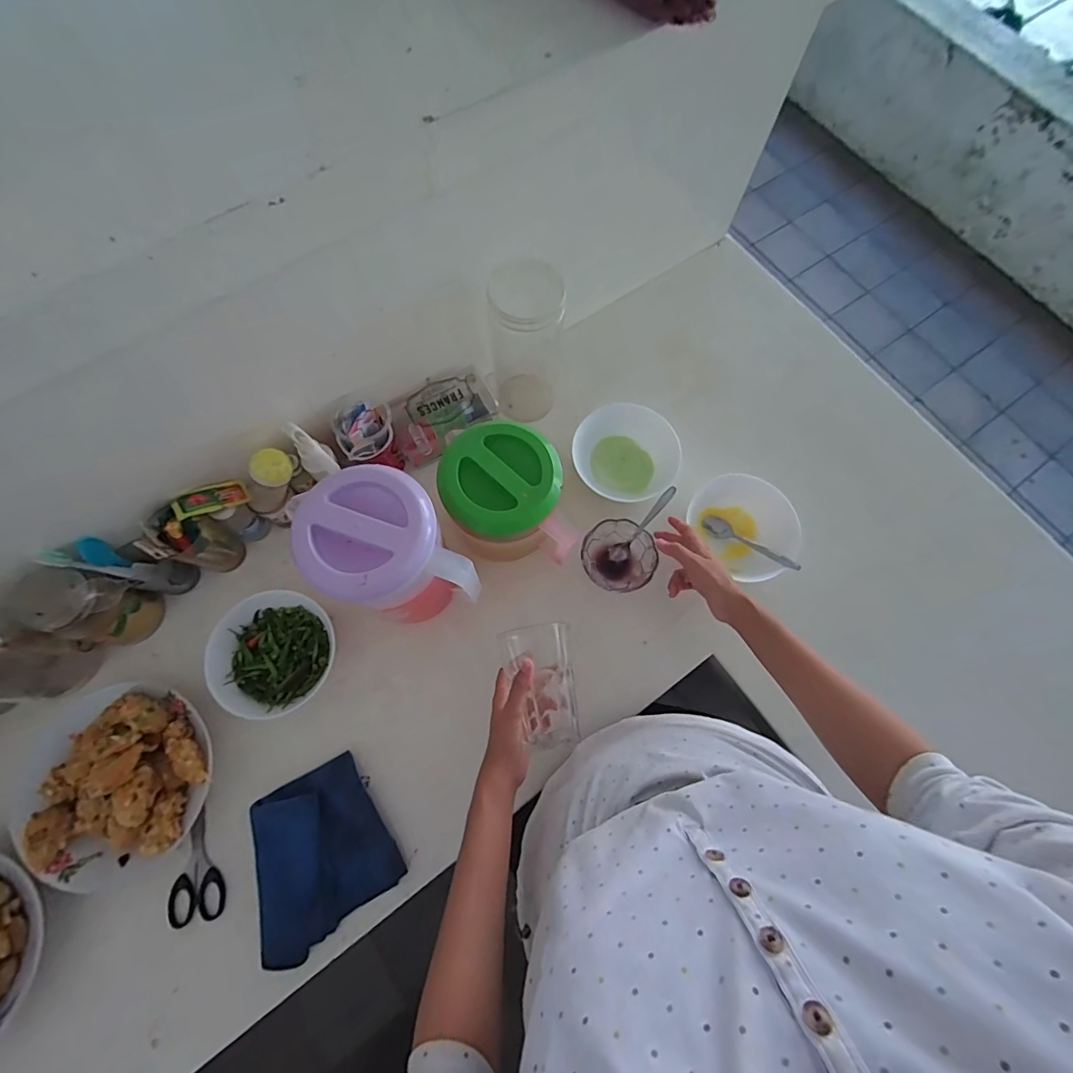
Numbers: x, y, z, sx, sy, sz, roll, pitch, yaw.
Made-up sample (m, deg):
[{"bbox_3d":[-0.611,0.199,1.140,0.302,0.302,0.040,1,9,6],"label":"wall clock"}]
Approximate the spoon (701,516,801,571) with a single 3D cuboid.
[{"bbox_3d":[0.282,0.010,0.642,0.132,0.017,0.031,35,74,32],"label":"spoon"}]

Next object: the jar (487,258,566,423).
[{"bbox_3d":[-0.011,-0.243,0.645,0.078,0.215,0.077,15,73,3],"label":"jar"}]

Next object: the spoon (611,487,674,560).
[{"bbox_3d":[0.137,-0.014,0.627,0.024,0.013,0.124,41,115,10],"label":"spoon"}]

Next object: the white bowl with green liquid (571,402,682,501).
[{"bbox_3d":[0.120,-0.115,0.690,0.137,0.076,0.131,0,73,-1],"label":"white bowl with green liquid"}]

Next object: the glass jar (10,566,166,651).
[{"bbox_3d":[-0.514,0.086,0.553,0.073,0.128,0.080,0,73,-1],"label":"glass jar"}]

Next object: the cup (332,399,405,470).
[{"bbox_3d":[-0.213,-0.124,0.631,0.072,0.100,0.066,0,73,-1],"label":"cup"}]

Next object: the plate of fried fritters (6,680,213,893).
[{"bbox_3d":[-0.471,0.263,0.529,0.213,0.054,0.199,37,76,9],"label":"plate of fried fritters"}]

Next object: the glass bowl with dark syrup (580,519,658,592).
[{"bbox_3d":[0.107,0.027,0.637,0.093,0.042,0.090,20,74,5],"label":"glass bowl with dark syrup"}]

